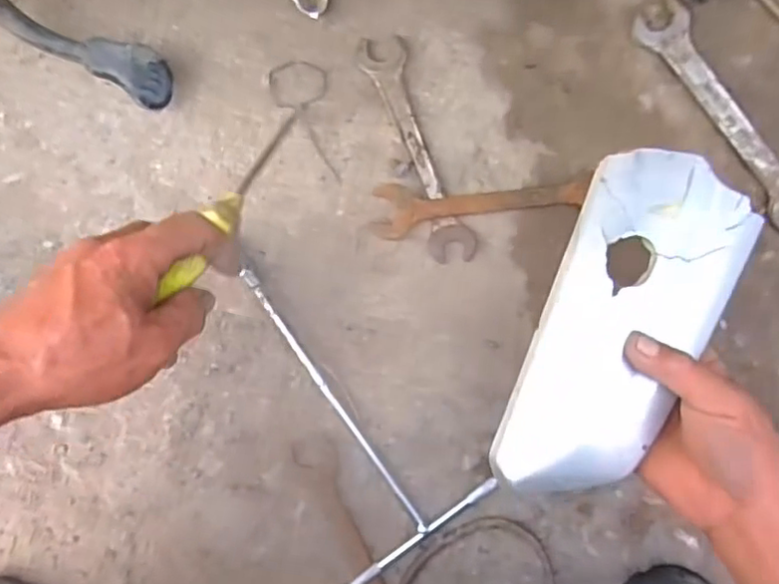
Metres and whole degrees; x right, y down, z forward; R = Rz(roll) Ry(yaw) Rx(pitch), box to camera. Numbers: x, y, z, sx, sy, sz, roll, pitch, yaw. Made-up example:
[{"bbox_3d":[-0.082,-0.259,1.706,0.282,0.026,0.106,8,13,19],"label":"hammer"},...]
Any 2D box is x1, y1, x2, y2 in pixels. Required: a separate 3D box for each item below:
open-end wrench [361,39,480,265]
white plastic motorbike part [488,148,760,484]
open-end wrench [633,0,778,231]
[{"bbox_3d":[0.023,-0.115,0.503,0.038,0.004,0.191,-20,89,1],"label":"open-end wrench"},{"bbox_3d":[0.144,0.023,0.387,0.099,0.022,0.222,26,90,1],"label":"white plastic motorbike part"},{"bbox_3d":[0.270,-0.142,0.495,0.042,0.009,0.207,-35,88,0],"label":"open-end wrench"}]

